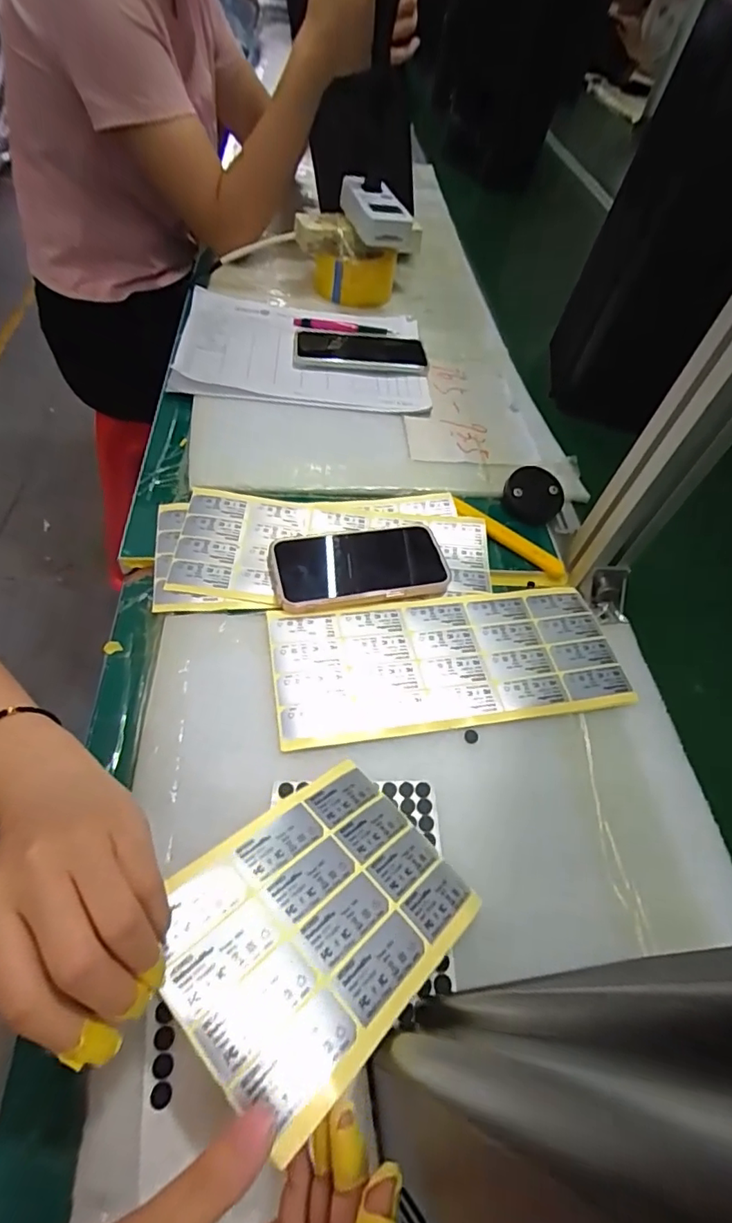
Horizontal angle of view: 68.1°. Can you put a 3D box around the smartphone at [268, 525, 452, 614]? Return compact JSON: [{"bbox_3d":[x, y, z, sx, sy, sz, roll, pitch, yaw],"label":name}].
[{"bbox_3d":[-0.005,-0.041,0.472,0.151,0.011,0.082,-7,55,-15],"label":"smartphone"}]

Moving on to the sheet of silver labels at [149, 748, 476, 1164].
[{"bbox_3d":[-0.022,0.155,0.285,0.115,0.009,0.157,39,37,24],"label":"sheet of silver labels"}]

